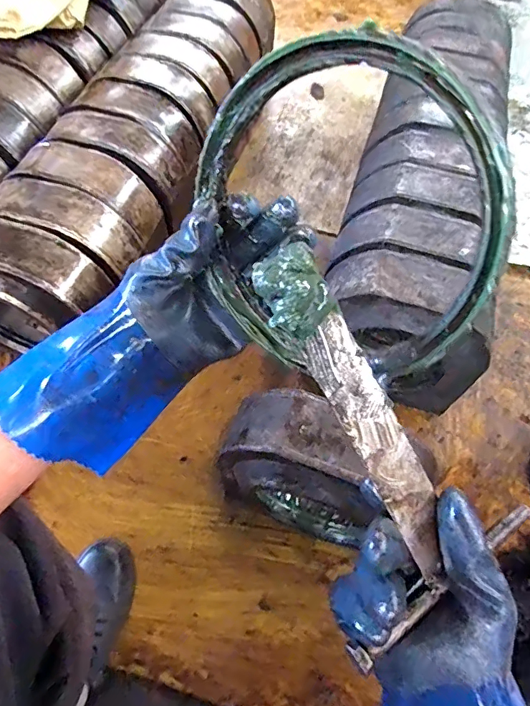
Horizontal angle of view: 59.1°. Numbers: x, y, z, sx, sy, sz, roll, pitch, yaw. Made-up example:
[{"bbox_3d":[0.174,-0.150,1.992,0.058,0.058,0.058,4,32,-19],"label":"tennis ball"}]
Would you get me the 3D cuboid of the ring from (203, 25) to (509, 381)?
[{"bbox_3d":[0.040,-0.080,0.281,0.191,0.194,0.010,9,24,33],"label":"ring"}]

